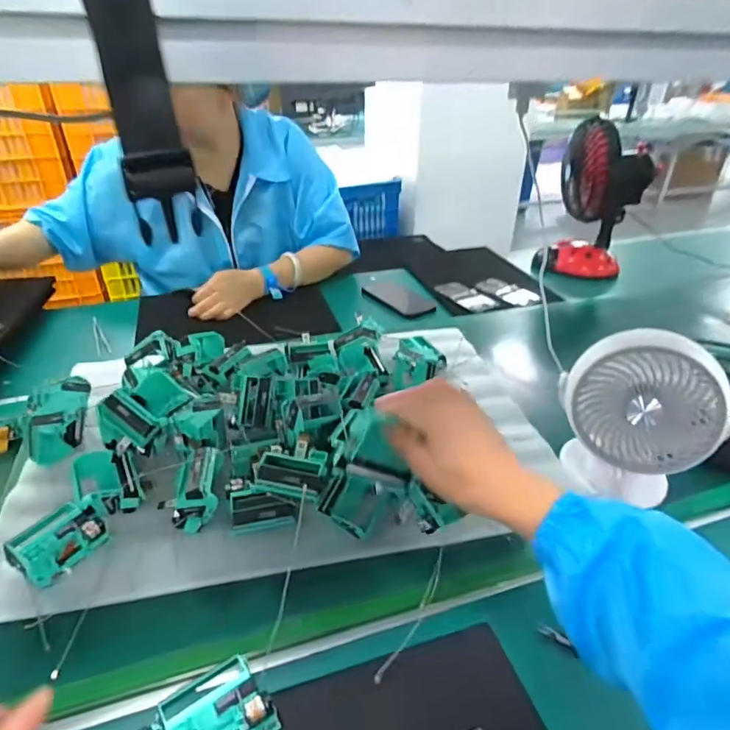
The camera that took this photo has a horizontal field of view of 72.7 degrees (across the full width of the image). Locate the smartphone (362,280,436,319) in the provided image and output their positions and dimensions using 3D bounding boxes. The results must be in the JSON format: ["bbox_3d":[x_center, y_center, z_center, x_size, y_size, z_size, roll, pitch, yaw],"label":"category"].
[{"bbox_3d":[0.067,-0.142,1.038,0.084,0.008,0.167,-20,39,-29],"label":"smartphone"}]

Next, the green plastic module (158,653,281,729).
[{"bbox_3d":[-0.104,0.247,0.352,0.069,0.032,0.054,-21,39,-29],"label":"green plastic module"}]

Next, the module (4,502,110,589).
[{"bbox_3d":[-0.294,0.169,0.476,0.061,0.029,0.071,19,38,25],"label":"module"}]

